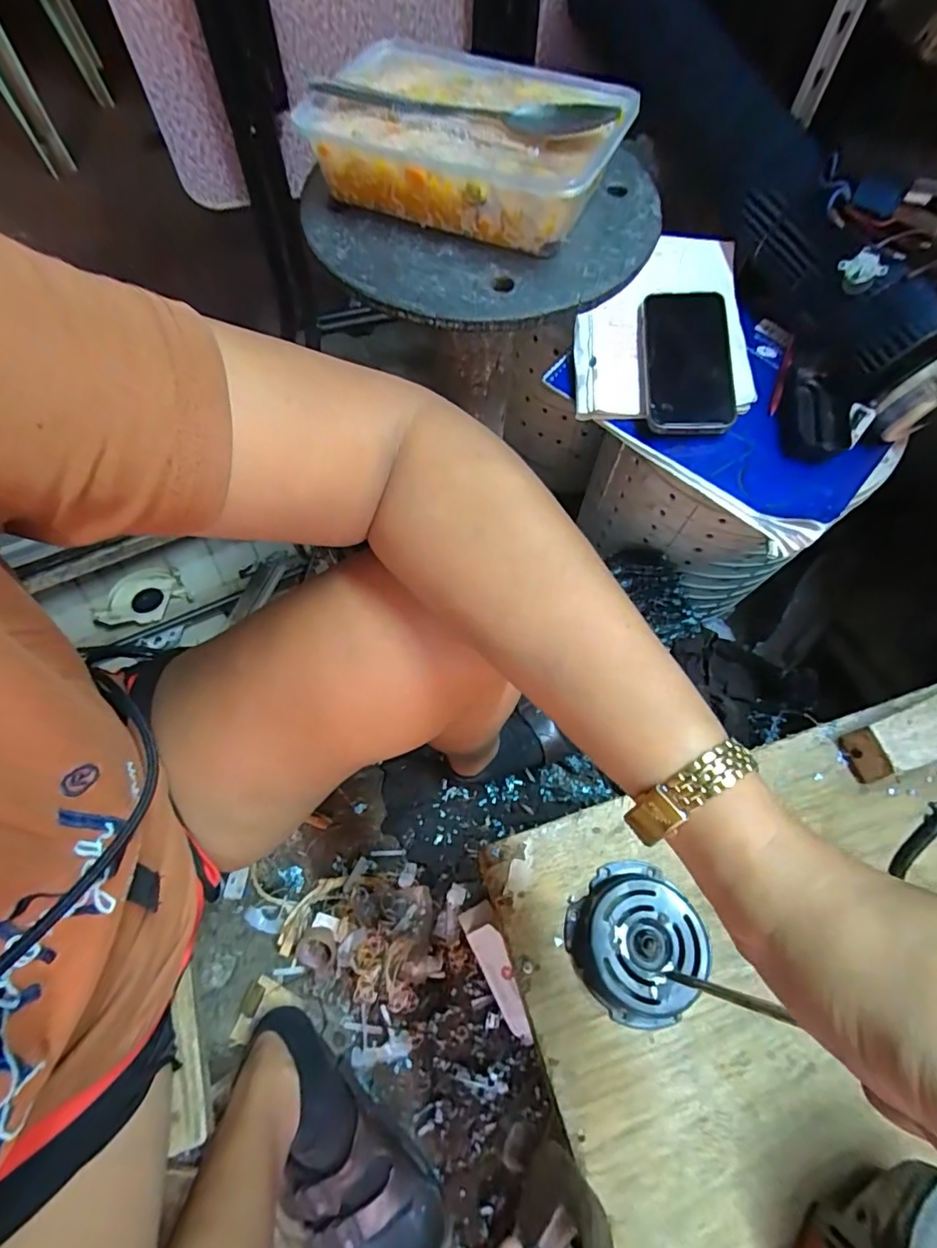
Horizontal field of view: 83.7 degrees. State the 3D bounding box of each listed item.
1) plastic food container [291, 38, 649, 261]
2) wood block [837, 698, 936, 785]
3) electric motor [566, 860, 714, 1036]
[{"bbox_3d":[0.000,-0.268,0.291,0.164,0.045,0.103,23,66,10],"label":"plastic food container"},{"bbox_3d":[0.356,0.079,0.404,0.126,0.035,0.042,-19,66,-10],"label":"wood block"},{"bbox_3d":[0.113,0.211,0.346,0.082,0.030,0.085,-37,70,-17],"label":"electric motor"}]

